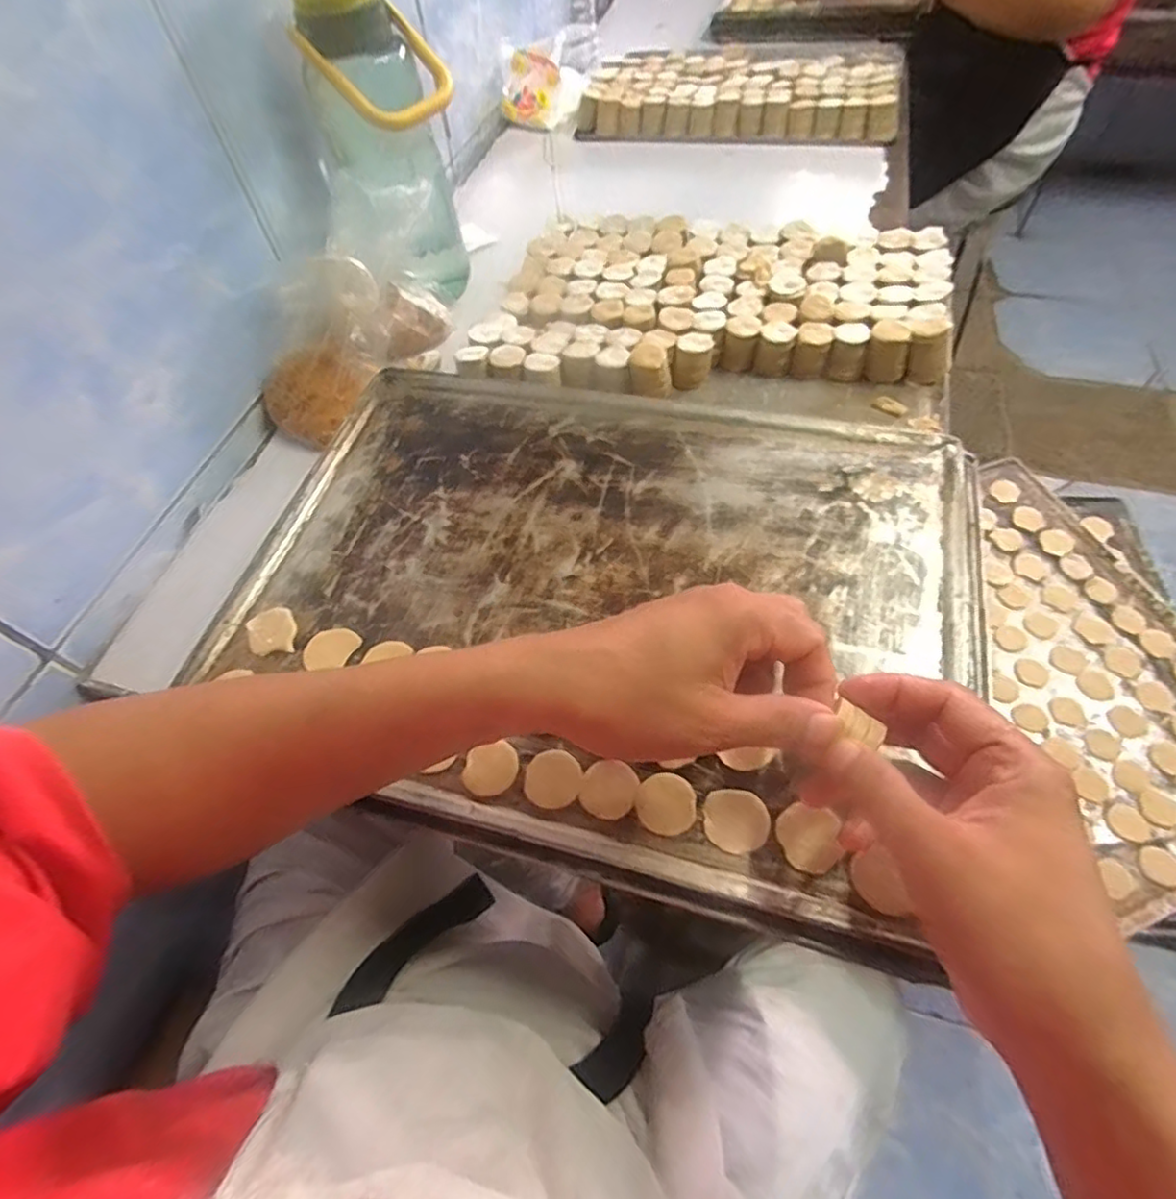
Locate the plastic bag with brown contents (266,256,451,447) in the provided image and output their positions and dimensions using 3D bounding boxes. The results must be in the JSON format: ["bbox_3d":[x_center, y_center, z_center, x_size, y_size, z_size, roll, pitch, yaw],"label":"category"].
[{"bbox_3d":[-0.228,-0.267,0.591,0.089,0.130,0.212,29,63,19],"label":"plastic bag with brown contents"}]

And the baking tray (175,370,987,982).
[{"bbox_3d":[0.004,-0.015,0.397,0.457,0.032,0.332,14,59,11],"label":"baking tray"}]

